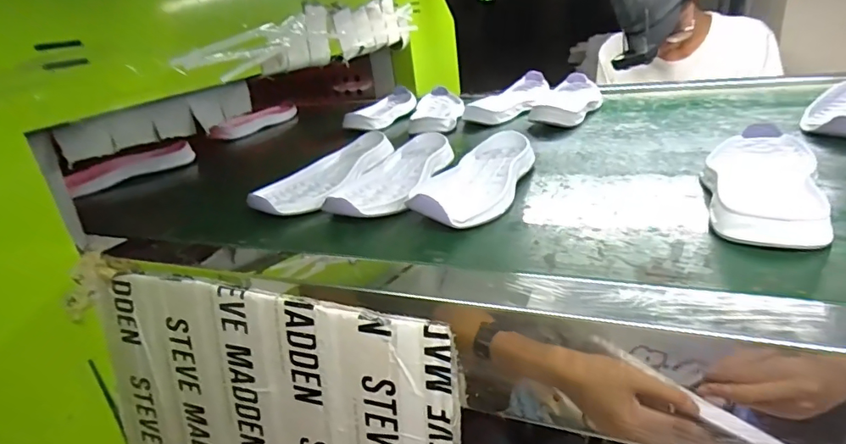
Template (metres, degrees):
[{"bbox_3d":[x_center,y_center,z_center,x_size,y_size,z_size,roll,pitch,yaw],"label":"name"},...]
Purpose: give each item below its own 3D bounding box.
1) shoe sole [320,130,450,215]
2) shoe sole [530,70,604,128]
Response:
[{"bbox_3d":[-0.032,-0.056,0.538,0.103,0.042,0.212,3,18,17],"label":"shoe sole"},{"bbox_3d":[0.226,-0.190,0.763,0.093,0.059,0.231,5,19,22],"label":"shoe sole"}]

